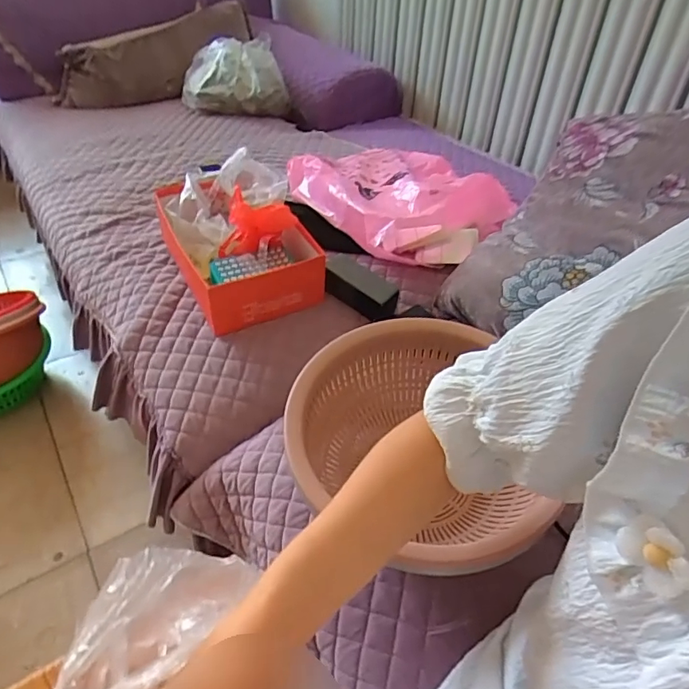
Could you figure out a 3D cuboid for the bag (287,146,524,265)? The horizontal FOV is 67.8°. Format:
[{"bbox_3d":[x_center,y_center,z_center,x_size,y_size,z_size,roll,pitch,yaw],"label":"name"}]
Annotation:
[{"bbox_3d":[0.113,-0.316,1.053,0.342,0.108,0.394,-18,45,-22],"label":"bag"}]

